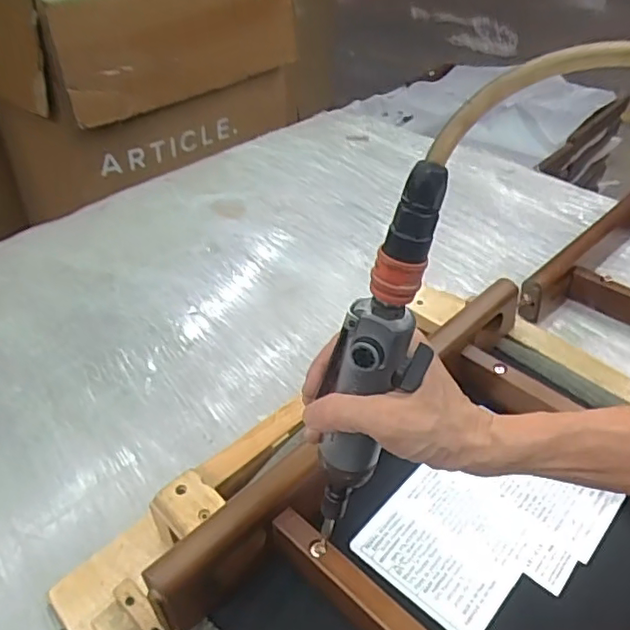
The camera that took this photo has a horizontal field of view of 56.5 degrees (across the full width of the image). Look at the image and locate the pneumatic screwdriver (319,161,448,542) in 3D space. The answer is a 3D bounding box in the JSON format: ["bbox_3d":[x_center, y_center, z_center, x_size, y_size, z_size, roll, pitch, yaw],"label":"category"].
[{"bbox_3d":[0.036,0.033,0.349,0.038,0.251,0.037,-21,44,-41],"label":"pneumatic screwdriver"}]

